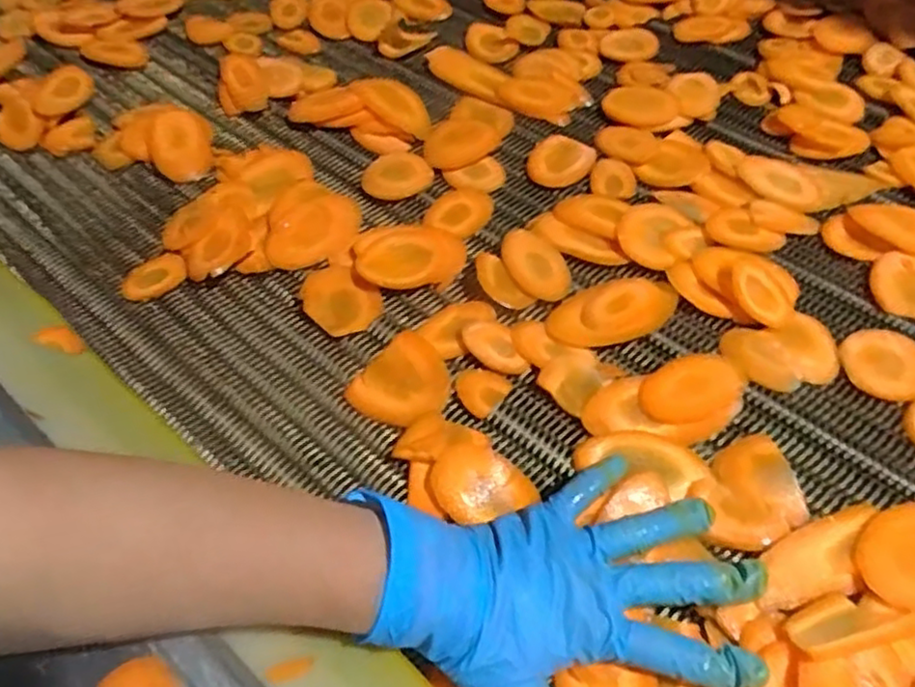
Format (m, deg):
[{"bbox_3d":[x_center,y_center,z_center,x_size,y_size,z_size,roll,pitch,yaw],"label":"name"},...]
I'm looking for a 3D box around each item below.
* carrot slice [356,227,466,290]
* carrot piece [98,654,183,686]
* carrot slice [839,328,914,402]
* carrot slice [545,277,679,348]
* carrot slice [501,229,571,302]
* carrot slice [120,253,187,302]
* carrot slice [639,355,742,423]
[{"bbox_3d":[-0.033,-0.063,0.491,0.077,0.007,0.048,-16,56,-10],"label":"carrot slice"},{"bbox_3d":[-0.136,0.145,0.293,0.036,0.004,0.017,0,54,2],"label":"carrot piece"},{"bbox_3d":[0.275,0.012,0.432,0.054,0.004,0.051,-3,54,-1],"label":"carrot slice"},{"bbox_3d":[0.104,-0.022,0.457,0.087,0.010,0.046,-15,55,-9],"label":"carrot slice"},{"bbox_3d":[0.055,-0.058,0.482,0.041,0.006,0.062,-26,58,-17],"label":"carrot slice"},{"bbox_3d":[-0.226,-0.048,0.505,0.046,0.010,0.036,-21,57,-13],"label":"carrot slice"},{"bbox_3d":[0.144,0.027,0.422,0.064,0.008,0.041,-19,56,-12],"label":"carrot slice"}]

